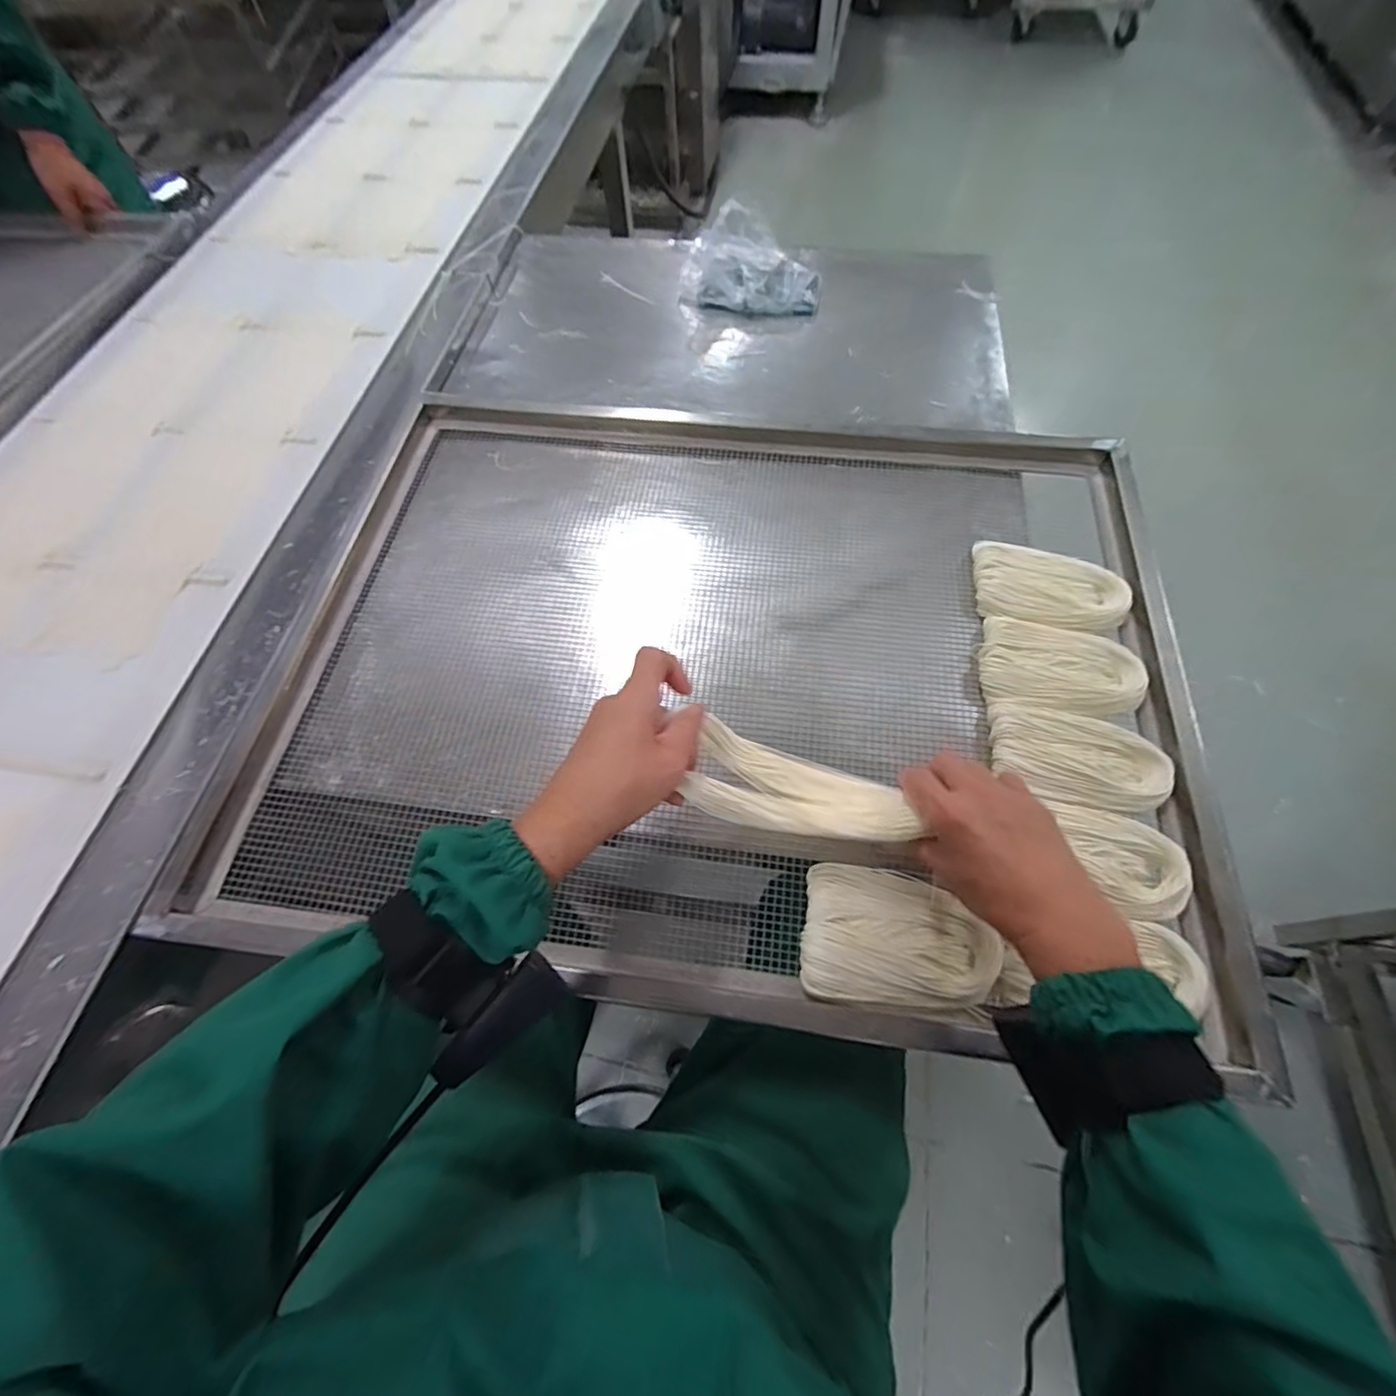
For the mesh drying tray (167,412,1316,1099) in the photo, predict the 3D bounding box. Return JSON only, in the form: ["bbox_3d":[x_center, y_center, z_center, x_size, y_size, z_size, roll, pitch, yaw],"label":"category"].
[{"bbox_3d":[0.026,-0.050,0.548,0.785,0.035,0.597,7,64,4],"label":"mesh drying tray"}]

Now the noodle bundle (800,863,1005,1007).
[{"bbox_3d":[0.145,0.172,0.430,0.134,0.018,0.090,4,64,3],"label":"noodle bundle"}]

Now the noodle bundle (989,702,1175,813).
[{"bbox_3d":[0.313,0.050,0.487,0.138,0.017,0.080,9,64,6],"label":"noodle bundle"}]

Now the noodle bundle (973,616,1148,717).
[{"bbox_3d":[0.320,-0.025,0.524,0.134,0.017,0.084,12,64,7],"label":"noodle bundle"}]

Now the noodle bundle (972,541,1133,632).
[{"bbox_3d":[0.335,-0.106,0.562,0.138,0.015,0.085,7,64,4],"label":"noodle bundle"}]

